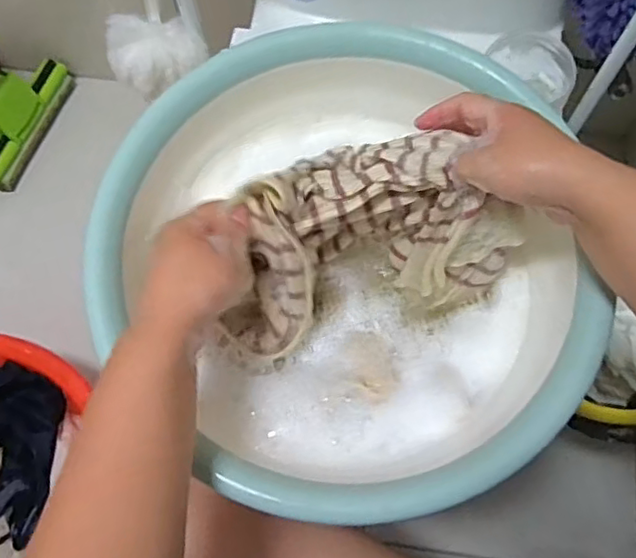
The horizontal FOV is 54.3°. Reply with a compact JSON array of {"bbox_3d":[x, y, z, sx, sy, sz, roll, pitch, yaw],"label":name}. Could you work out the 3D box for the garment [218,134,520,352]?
[{"bbox_3d":[0.026,-0.036,0.482,0.218,0.132,0.115,-17,70,-6],"label":"garment"}]

